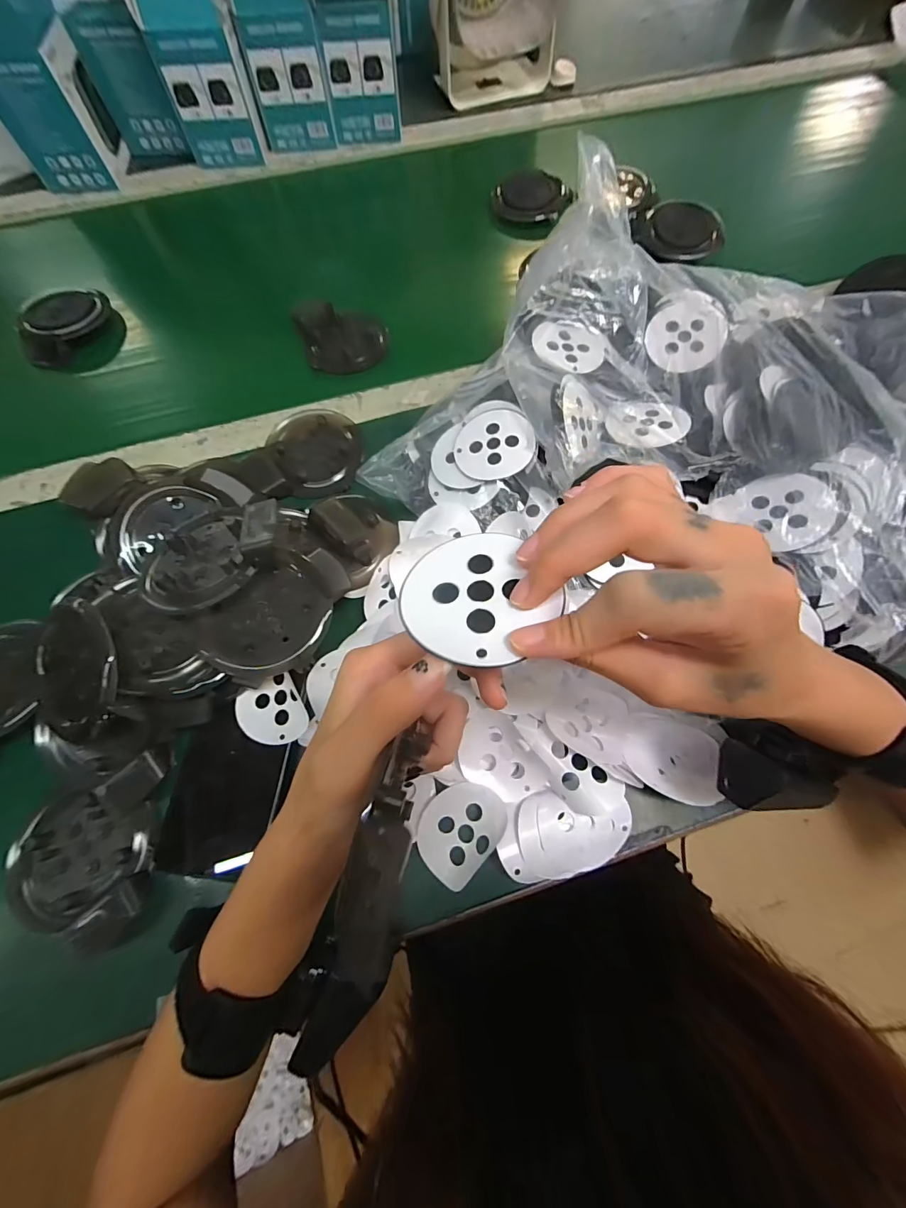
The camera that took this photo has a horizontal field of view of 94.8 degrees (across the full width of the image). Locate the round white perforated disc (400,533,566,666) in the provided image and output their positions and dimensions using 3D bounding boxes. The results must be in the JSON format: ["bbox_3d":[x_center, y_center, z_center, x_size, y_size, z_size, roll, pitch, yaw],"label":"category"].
[{"bbox_3d":[0.009,-0.004,0.161,0.055,0.004,0.058,-3,56,4],"label":"round white perforated disc"}]

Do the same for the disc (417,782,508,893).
[{"bbox_3d":[0.003,0.140,0.262,0.047,0.016,0.059,41,75,13],"label":"disc"}]

